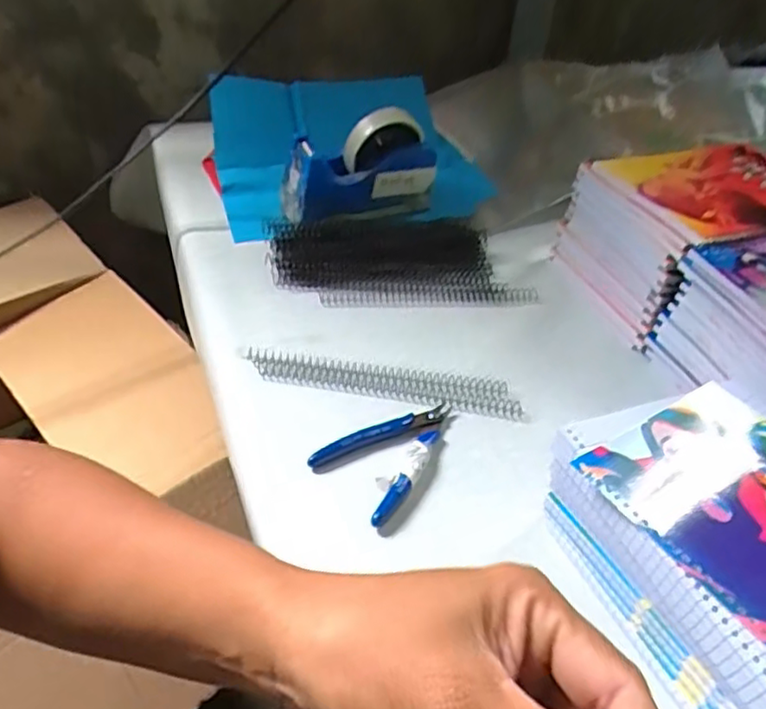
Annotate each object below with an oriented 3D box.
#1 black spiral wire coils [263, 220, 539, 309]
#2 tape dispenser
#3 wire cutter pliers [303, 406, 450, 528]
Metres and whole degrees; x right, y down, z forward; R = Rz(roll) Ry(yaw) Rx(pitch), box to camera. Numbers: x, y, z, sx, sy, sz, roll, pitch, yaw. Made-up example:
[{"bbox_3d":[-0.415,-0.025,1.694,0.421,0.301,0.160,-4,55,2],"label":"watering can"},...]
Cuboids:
[{"bbox_3d":[0.008,-0.100,0.649,0.236,0.021,0.151,-6,42,-13],"label":"black spiral wire coils"},{"bbox_3d":[-0.022,-0.195,0.682,0.161,0.107,0.053,-16,45,-23],"label":"tape dispenser"},{"bbox_3d":[0.013,0.069,0.467,0.071,0.013,0.115,35,48,30],"label":"wire cutter pliers"}]

